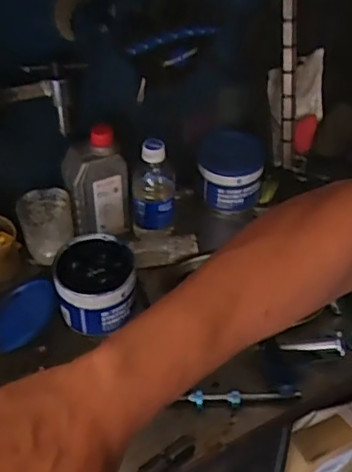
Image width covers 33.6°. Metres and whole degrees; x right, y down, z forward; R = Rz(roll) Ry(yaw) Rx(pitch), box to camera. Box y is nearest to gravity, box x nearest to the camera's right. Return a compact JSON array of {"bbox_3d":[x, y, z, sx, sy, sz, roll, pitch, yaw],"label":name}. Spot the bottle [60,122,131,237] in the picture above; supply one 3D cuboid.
[{"bbox_3d":[-0.109,-0.071,0.806,0.080,0.158,0.047,-16,45,-15],"label":"bottle"}]

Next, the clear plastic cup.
[{"bbox_3d":[-0.179,-0.012,0.814,0.072,0.089,0.054,-11,44,-10],"label":"clear plastic cup"}]

